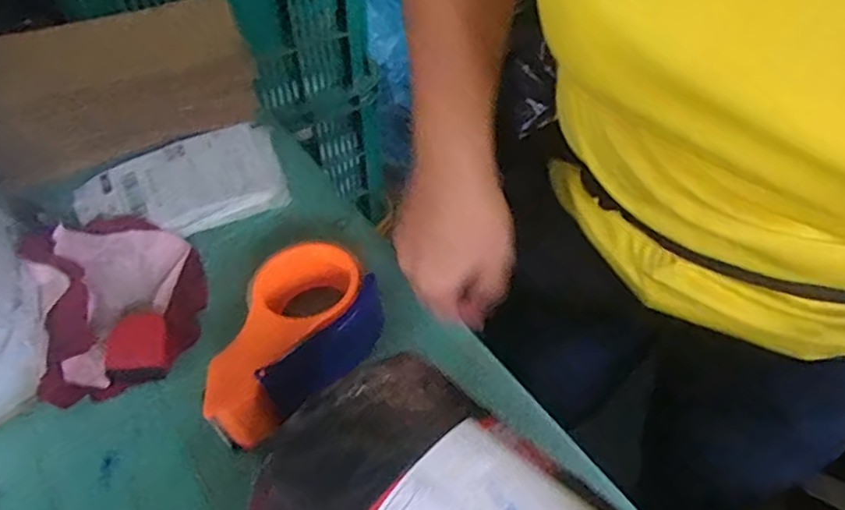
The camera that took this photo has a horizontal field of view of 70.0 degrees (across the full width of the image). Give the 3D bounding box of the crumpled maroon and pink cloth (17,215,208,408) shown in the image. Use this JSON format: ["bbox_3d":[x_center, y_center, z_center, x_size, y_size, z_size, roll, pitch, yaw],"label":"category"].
[{"bbox_3d":[-0.244,0.029,0.492,0.119,0.062,0.159,-14,52,-10],"label":"crumpled maroon and pink cloth"}]

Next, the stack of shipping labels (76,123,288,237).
[{"bbox_3d":[-0.230,-0.069,0.575,0.185,0.016,0.118,-22,54,-17],"label":"stack of shipping labels"}]

